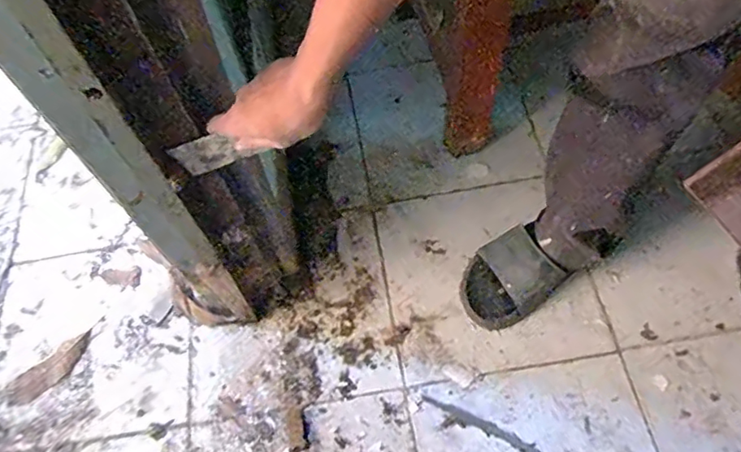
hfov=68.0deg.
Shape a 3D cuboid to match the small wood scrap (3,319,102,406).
[{"bbox_3d":[-0.458,0.204,0.801,0.150,0.009,0.047,-36,63,-17],"label":"small wood scrap"}]

